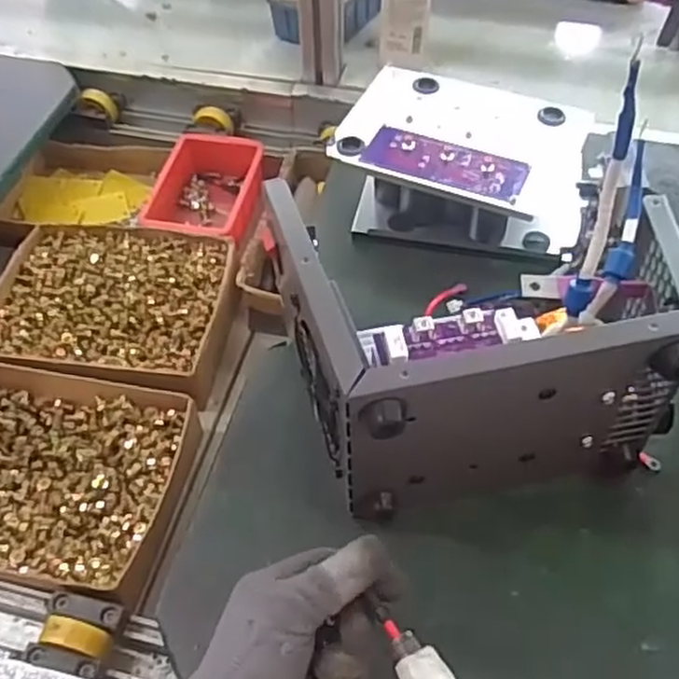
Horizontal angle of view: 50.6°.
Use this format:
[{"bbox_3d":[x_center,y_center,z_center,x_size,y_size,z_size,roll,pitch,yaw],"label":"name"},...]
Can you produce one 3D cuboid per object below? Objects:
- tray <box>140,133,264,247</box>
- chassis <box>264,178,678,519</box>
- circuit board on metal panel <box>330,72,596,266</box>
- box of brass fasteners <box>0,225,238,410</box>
[{"bbox_3d":[-0.136,-0.153,0.774,0.115,0.048,0.162,6,54,6],"label":"tray"},{"bbox_3d":[0.091,-0.004,0.482,0.234,0.152,0.178,-10,54,-6],"label":"chassis"},{"bbox_3d":[0.113,-0.160,0.651,0.220,0.070,0.164,14,55,11],"label":"circuit board on metal panel"},{"bbox_3d":[-0.212,-0.029,0.680,0.217,0.044,0.176,7,54,7],"label":"box of brass fasteners"}]

